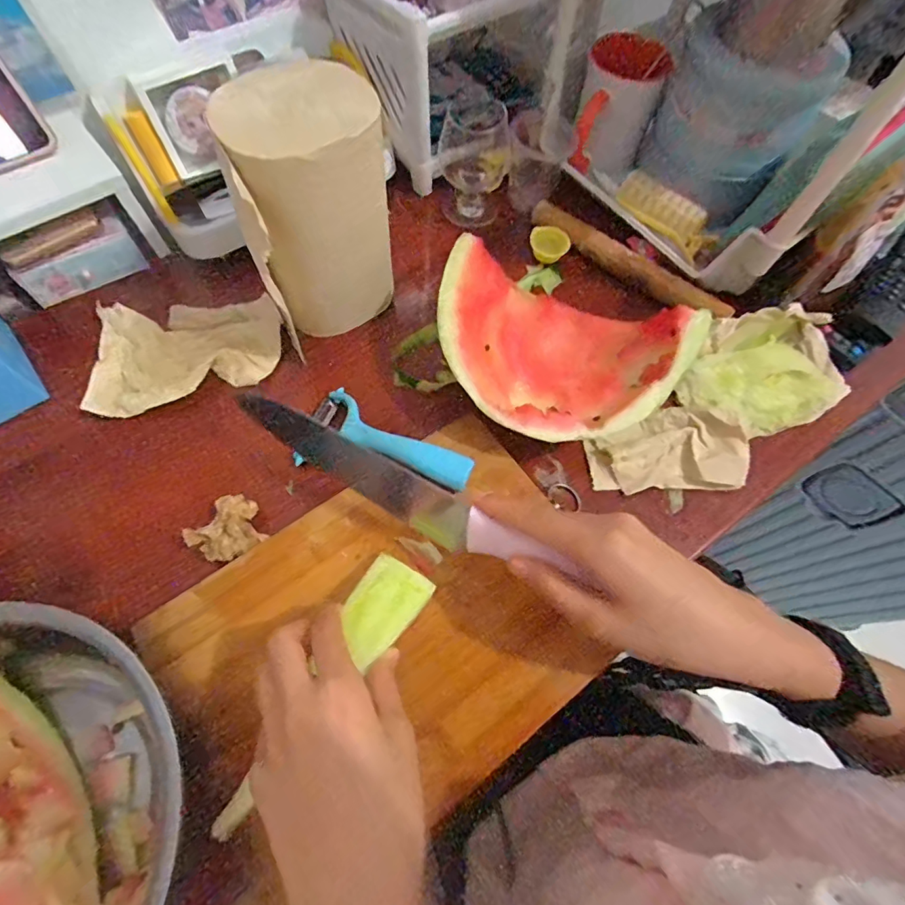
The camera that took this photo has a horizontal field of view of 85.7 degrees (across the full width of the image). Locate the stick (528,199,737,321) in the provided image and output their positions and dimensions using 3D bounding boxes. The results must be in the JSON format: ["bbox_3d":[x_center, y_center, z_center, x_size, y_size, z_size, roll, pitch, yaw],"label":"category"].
[{"bbox_3d":[0.165,-0.183,0.465,0.206,0.022,0.016,39,69,14],"label":"stick"}]

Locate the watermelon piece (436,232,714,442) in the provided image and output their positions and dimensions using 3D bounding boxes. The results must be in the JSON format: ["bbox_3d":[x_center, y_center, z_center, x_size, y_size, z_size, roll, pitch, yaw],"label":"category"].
[{"bbox_3d":[0.076,-0.076,0.378,0.186,0.074,0.137,27,67,9],"label":"watermelon piece"}]

